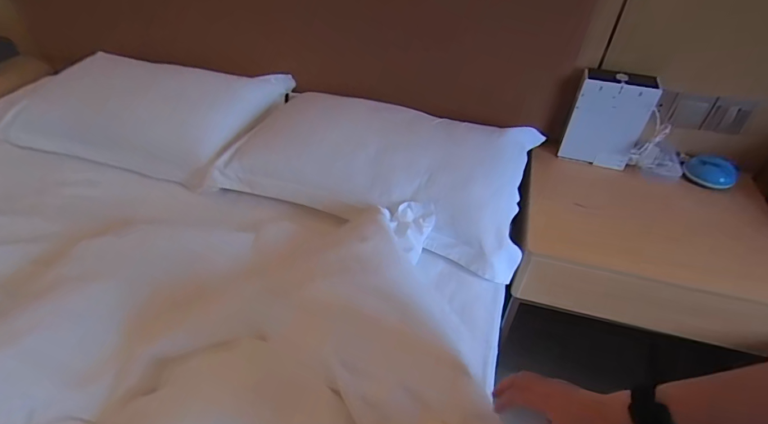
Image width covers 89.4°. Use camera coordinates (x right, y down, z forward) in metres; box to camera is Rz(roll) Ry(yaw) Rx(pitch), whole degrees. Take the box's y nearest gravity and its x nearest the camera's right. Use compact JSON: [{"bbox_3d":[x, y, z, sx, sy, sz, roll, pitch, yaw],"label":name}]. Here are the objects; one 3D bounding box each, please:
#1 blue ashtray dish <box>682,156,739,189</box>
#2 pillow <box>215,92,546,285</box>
[{"bbox_3d":[0.843,-0.108,1.000,0.116,0.039,0.108,20,46,19],"label":"blue ashtray dish"},{"bbox_3d":[-0.002,-0.140,0.982,0.719,0.143,0.423,15,45,15],"label":"pillow"}]

